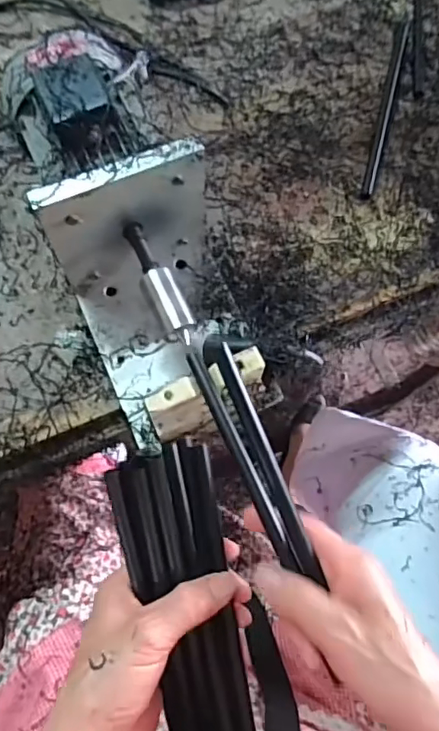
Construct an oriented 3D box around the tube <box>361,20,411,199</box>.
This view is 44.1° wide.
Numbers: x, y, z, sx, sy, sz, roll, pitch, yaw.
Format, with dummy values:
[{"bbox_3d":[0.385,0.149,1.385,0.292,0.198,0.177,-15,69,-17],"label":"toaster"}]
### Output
[{"bbox_3d":[0.158,-0.243,0.507,0.012,0.011,0.207,15,71,4],"label":"tube"}]

